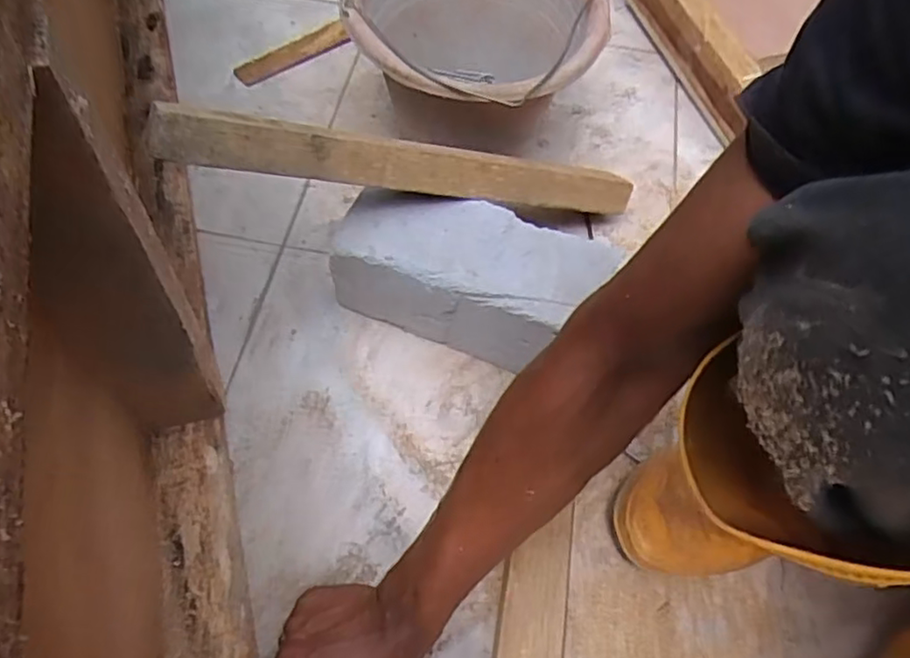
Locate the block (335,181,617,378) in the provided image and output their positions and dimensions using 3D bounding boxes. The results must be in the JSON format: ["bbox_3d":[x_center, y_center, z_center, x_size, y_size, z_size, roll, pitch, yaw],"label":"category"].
[{"bbox_3d":[0.017,-0.047,0.583,0.232,0.106,0.112,21,62,8],"label":"block"}]

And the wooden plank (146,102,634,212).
[{"bbox_3d":[-0.016,-0.134,0.536,0.430,0.040,0.016,0,24,-32],"label":"wooden plank"}]

